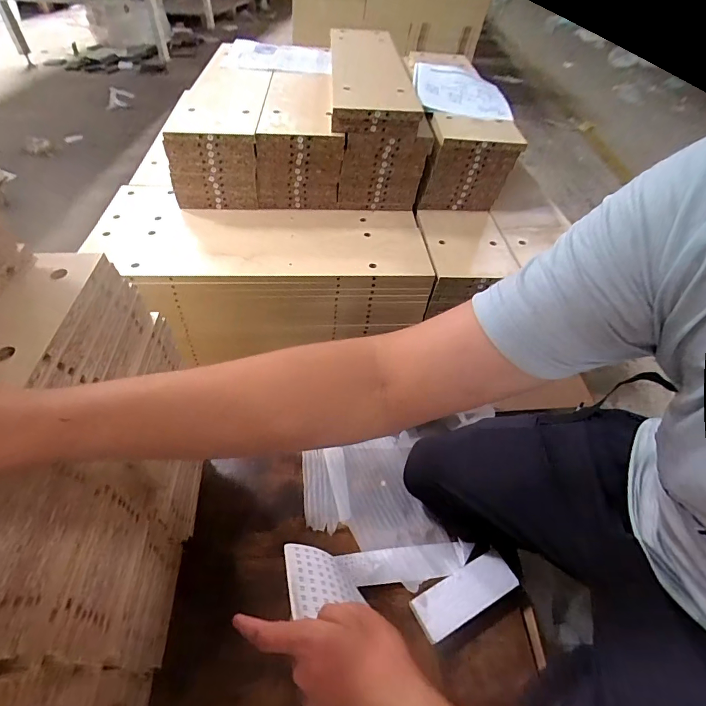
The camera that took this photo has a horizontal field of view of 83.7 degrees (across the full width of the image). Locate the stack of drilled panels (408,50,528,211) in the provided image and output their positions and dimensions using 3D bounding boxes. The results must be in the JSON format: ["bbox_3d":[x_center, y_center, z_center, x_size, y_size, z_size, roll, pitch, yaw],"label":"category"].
[{"bbox_3d":[0.249,-0.532,0.954,0.202,0.170,0.411,4,49,2],"label":"stack of drilled panels"}]

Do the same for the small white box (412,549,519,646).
[{"bbox_3d":[0.173,0.376,0.615,0.163,0.018,0.063,-21,53,-19],"label":"small white box"}]

